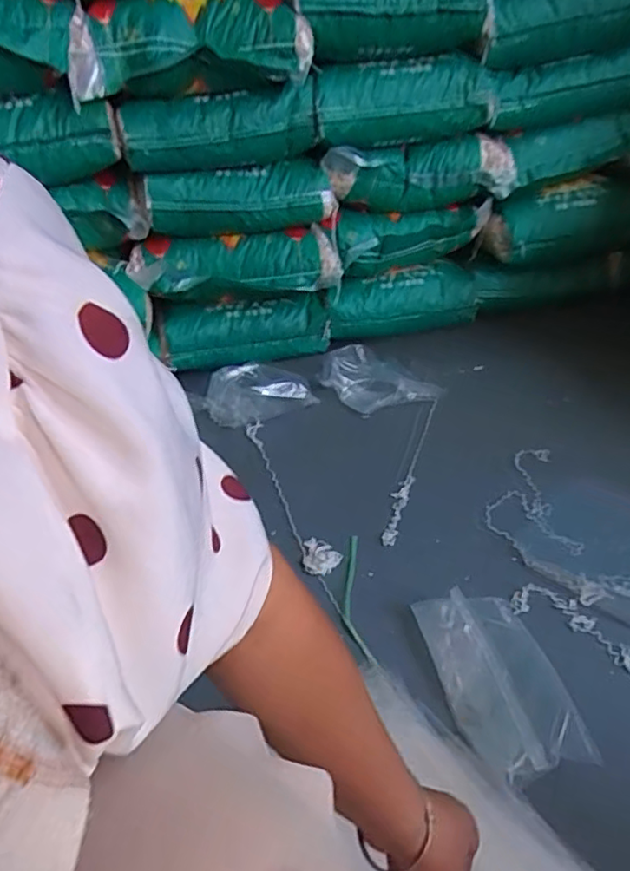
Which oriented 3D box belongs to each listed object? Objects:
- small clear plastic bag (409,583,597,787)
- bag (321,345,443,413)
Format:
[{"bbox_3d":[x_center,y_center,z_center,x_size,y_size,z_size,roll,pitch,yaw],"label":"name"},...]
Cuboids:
[{"bbox_3d":[0.213,0.274,0.698,0.130,0.025,0.235,-12,31,-5],"label":"small clear plastic bag"},{"bbox_3d":[0.123,-0.108,1.225,0.237,0.078,0.119,24,46,35],"label":"bag"}]

